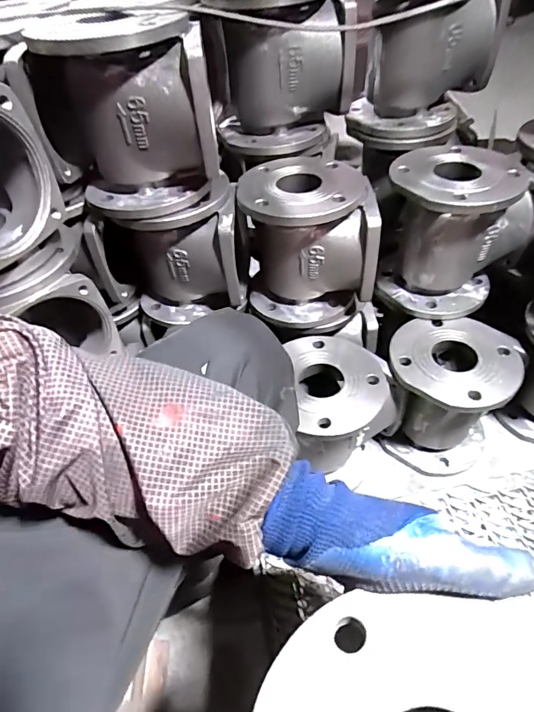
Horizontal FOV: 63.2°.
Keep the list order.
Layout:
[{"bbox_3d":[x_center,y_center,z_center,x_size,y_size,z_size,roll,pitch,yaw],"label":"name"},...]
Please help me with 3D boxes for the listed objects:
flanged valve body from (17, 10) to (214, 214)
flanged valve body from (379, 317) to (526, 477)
[{"bbox_3d":[-0.157,-0.275,0.511,0.186,0.192,0.179,-20,48,-12],"label":"flanged valve body"},{"bbox_3d":[0.278,0.063,0.687,0.176,0.195,0.159,15,50,20],"label":"flanged valve body"}]

